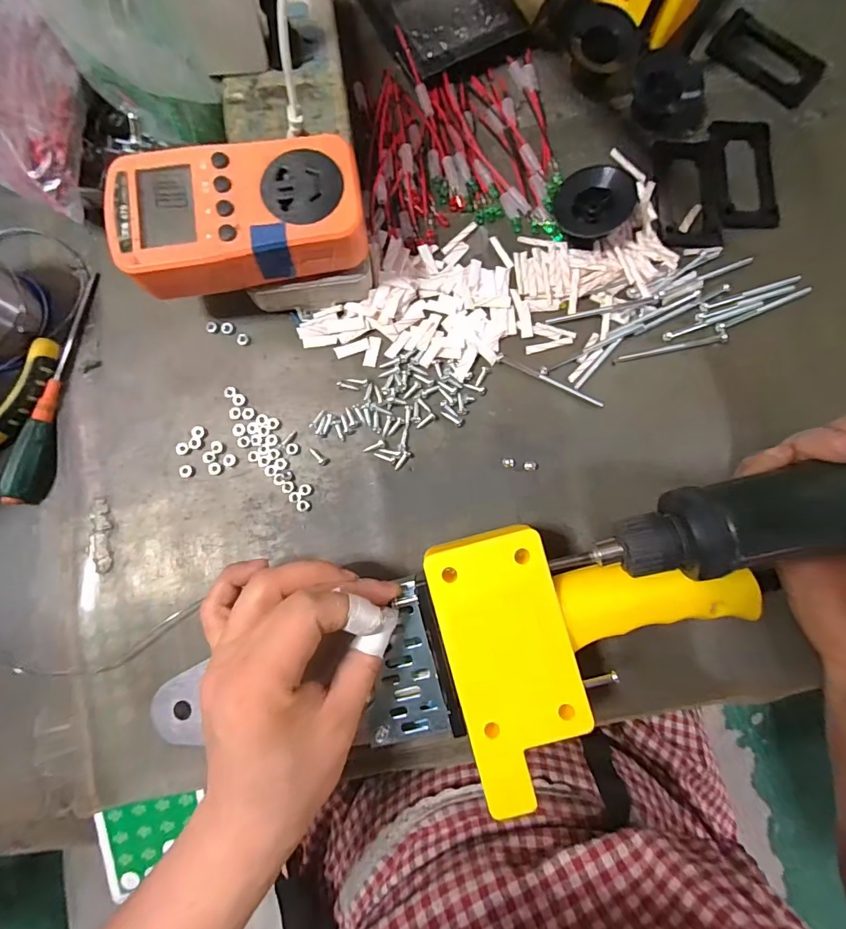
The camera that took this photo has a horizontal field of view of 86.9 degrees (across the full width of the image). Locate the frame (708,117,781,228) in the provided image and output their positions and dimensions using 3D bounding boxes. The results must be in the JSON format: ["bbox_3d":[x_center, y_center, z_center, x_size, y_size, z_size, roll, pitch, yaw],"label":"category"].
[{"bbox_3d":[0.225,-0.203,0.310,0.046,0.008,0.085,-1,83,-2],"label":"frame"}]

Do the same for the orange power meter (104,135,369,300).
[{"bbox_3d":[-0.096,-0.133,0.238,0.125,0.027,0.068,-13,83,-3],"label":"orange power meter"}]

